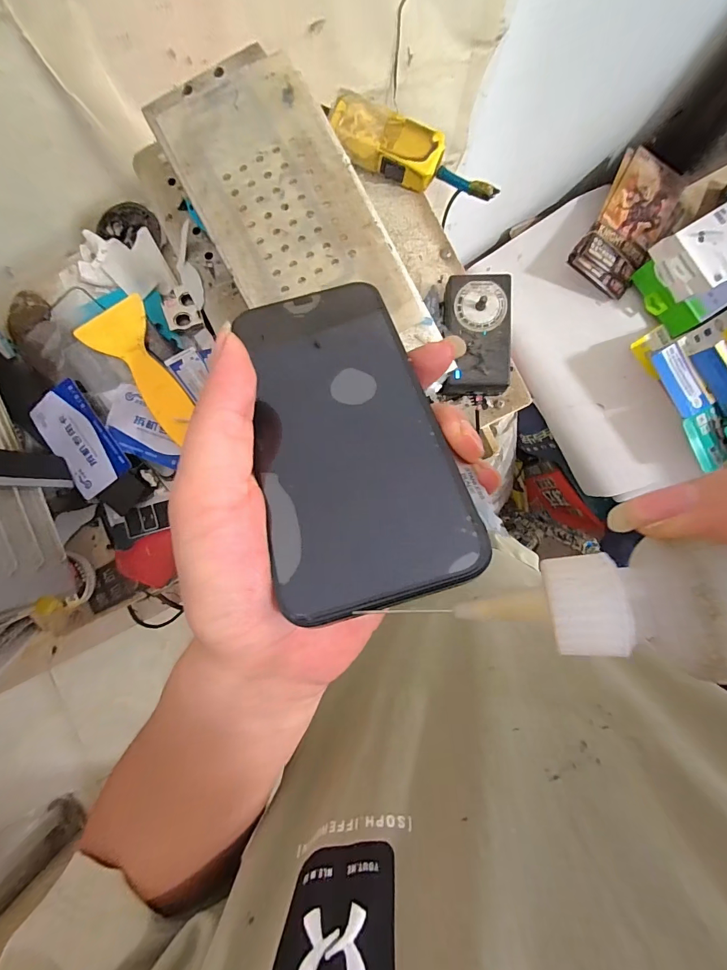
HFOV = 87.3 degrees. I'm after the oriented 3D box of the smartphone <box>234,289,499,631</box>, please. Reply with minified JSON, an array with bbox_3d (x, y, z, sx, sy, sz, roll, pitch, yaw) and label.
[{"bbox_3d":[-0.008,-0.027,0.147,0.068,0.008,0.142,-15,65,0],"label":"smartphone"}]

